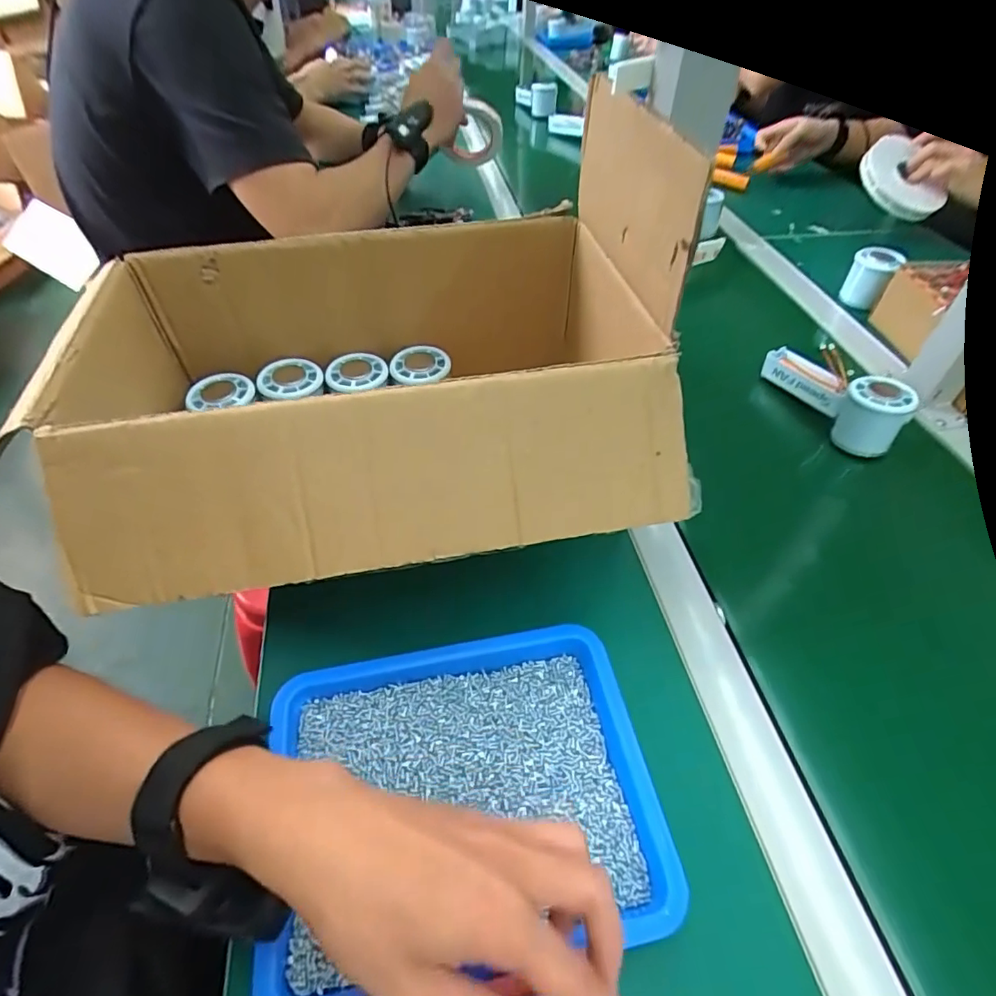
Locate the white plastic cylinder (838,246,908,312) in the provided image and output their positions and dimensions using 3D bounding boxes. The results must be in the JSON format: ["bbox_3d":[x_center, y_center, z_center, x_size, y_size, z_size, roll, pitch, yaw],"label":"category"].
[{"bbox_3d":[0.478,-0.283,0.710,0.056,0.064,0.049,28,54,22],"label":"white plastic cylinder"}]

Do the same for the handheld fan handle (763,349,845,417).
[{"bbox_3d":[0.323,-0.124,0.582,0.016,0.038,0.094,-23,53,-20],"label":"handheld fan handle"}]

